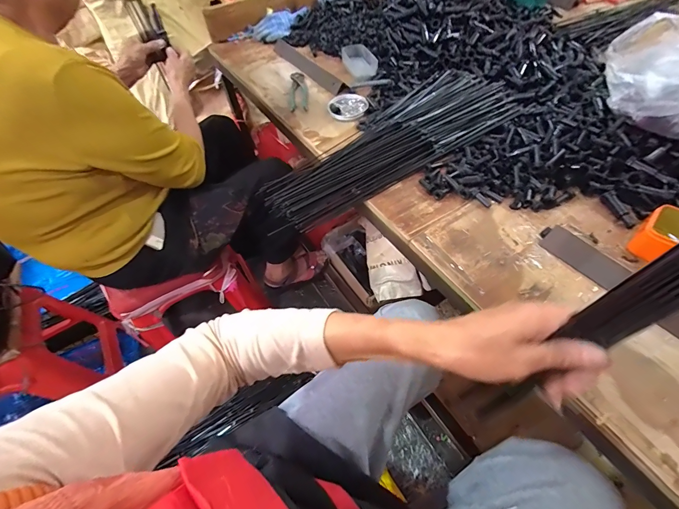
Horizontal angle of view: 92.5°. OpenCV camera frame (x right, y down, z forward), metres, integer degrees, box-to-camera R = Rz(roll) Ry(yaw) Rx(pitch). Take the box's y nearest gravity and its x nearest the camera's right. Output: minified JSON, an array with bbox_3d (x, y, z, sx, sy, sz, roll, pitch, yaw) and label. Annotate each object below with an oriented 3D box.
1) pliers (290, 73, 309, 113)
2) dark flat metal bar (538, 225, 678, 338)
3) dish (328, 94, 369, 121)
[{"bbox_3d":[-0.100,-0.403,0.796,0.040,0.011,0.168,-5,56,-1],"label":"pliers"},{"bbox_3d":[0.395,0.037,0.457,0.040,0.012,0.218,-52,58,13],"label":"dark flat metal bar"},{"bbox_3d":[0.021,-0.340,0.751,0.088,0.016,0.088,-1,56,1],"label":"dish"}]

